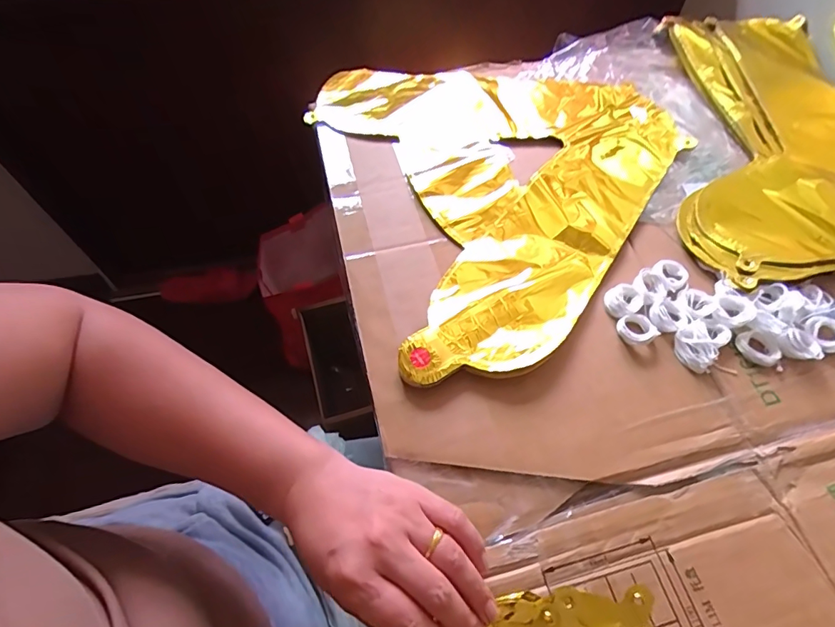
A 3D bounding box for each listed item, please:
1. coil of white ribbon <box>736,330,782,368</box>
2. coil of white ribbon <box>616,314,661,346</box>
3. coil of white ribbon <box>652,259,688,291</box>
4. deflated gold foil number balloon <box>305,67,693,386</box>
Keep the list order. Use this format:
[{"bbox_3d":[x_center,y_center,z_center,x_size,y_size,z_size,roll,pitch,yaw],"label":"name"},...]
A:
[{"bbox_3d":[0.260,0.026,0.364,0.023,0.010,0.029,-27,62,-16],"label":"coil of white ribbon"},{"bbox_3d":[0.169,0.012,0.369,0.024,0.010,0.027,-23,61,-13],"label":"coil of white ribbon"},{"bbox_3d":[0.211,-0.032,0.397,0.030,0.005,0.029,0,58,0],"label":"coil of white ribbon"},{"bbox_3d":[0.101,-0.151,0.471,0.347,0.014,0.399,-17,60,-10],"label":"deflated gold foil number balloon"}]

